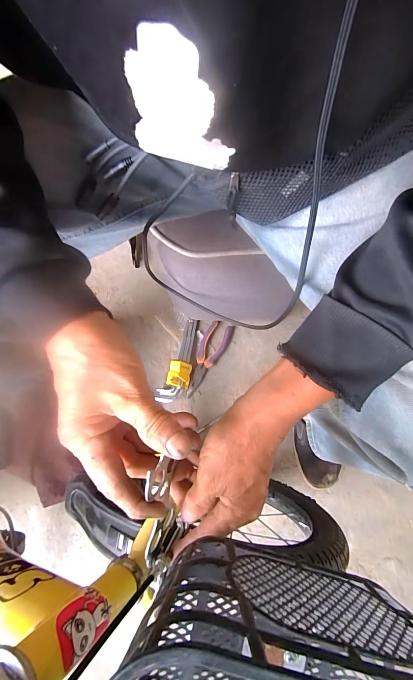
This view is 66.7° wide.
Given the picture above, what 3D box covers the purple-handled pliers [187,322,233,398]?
[{"bbox_3d":[-0.001,0.042,0.717,0.060,0.012,0.180,27,78,7],"label":"purple-handled pliers"}]

